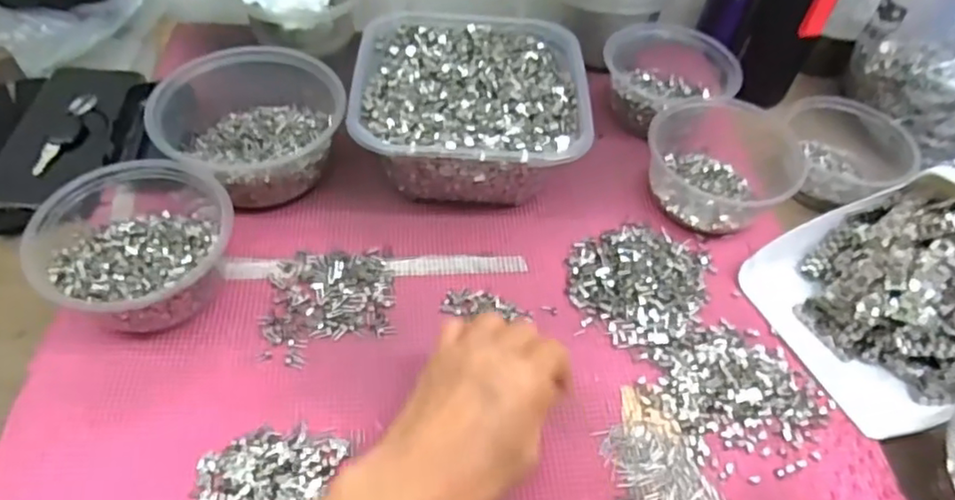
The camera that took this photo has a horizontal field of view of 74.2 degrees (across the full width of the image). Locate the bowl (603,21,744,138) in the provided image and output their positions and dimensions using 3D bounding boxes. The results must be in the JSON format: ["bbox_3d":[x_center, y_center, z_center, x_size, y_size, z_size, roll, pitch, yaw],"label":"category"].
[{"bbox_3d":[0.164,-0.150,0.546,0.099,0.051,0.102,3,51,-4],"label":"bowl"}]

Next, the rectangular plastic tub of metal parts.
[{"bbox_3d":[-0.006,-0.111,0.497,0.172,0.065,0.168,2,51,-4],"label":"rectangular plastic tub of metal parts"}]

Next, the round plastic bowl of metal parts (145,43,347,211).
[{"bbox_3d":[-0.166,-0.089,0.470,0.129,0.067,0.116,-2,52,-7],"label":"round plastic bowl of metal parts"}]

